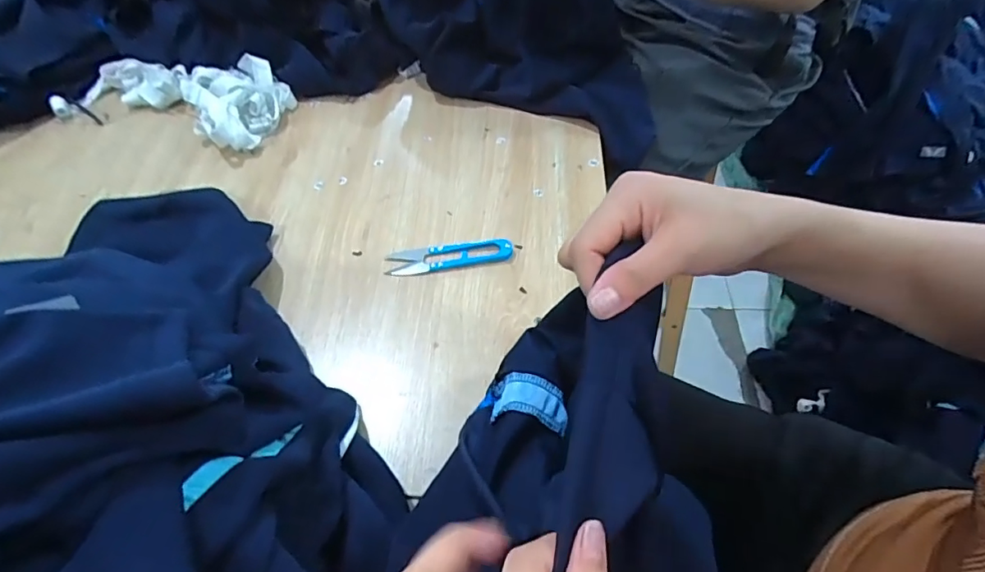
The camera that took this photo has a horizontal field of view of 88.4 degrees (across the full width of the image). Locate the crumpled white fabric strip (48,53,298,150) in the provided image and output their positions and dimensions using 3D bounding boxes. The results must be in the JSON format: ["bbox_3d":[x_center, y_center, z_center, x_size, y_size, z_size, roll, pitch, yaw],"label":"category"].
[{"bbox_3d":[-0.389,-0.241,0.619,0.280,0.046,0.128,15,57,13],"label":"crumpled white fabric strip"}]

